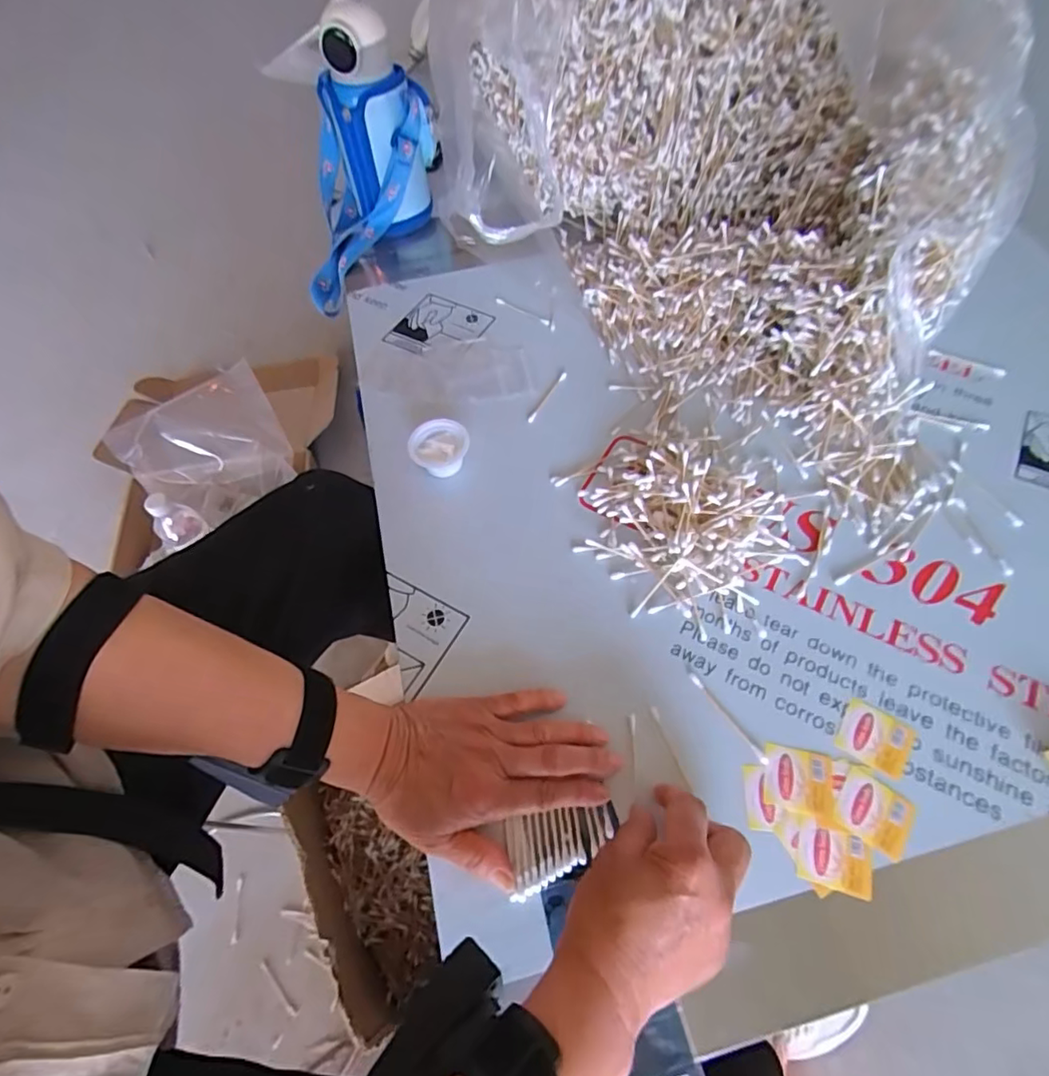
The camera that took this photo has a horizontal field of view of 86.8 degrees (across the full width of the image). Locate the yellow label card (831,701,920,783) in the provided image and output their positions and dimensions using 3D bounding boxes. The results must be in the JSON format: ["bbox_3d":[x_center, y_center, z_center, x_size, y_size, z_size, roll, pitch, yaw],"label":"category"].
[{"bbox_3d":[0.241,0.138,0.380,0.044,0.004,0.040,28,66,18],"label":"yellow label card"}]

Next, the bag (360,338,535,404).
[{"bbox_3d":[-0.081,-0.174,0.579,0.171,0.008,0.094,1,56,1],"label":"bag"}]

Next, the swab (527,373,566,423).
[{"bbox_3d":[0.023,-0.141,0.551,0.007,0.004,0.072,26,66,17],"label":"swab"}]

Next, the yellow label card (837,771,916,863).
[{"bbox_3d":[0.226,0.176,0.357,0.042,0.004,0.040,30,67,18],"label":"yellow label card"}]

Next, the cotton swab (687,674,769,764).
[{"bbox_3d":[0.142,0.125,0.389,0.006,0.004,0.074,-32,64,-14],"label":"cotton swab"}]

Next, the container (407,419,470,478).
[{"bbox_3d":[-0.076,-0.080,0.505,0.053,0.029,0.047,-13,61,-4],"label":"container"}]

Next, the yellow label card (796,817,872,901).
[{"bbox_3d":[0.194,0.200,0.346,0.042,0.004,0.034,15,63,12],"label":"yellow label card"}]

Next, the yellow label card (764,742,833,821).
[{"bbox_3d":[0.183,0.162,0.369,0.043,0.004,0.040,11,62,10],"label":"yellow label card"}]

